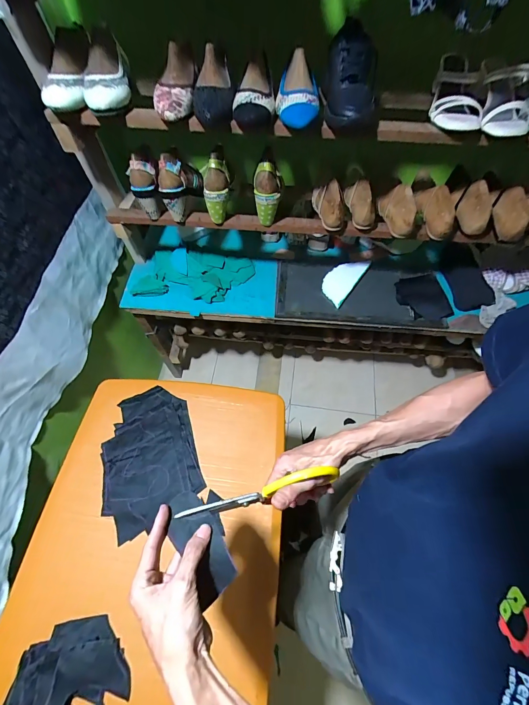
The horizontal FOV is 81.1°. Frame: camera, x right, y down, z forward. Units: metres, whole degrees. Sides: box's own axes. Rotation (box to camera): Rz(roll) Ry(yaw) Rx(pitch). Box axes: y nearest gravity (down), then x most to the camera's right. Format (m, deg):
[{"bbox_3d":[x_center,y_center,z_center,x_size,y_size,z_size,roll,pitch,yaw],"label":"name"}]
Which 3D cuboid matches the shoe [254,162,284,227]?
[{"bbox_3d":[0.010,-0.395,0.769,0.069,0.143,0.065,-2,61,0],"label":"shoe"}]

